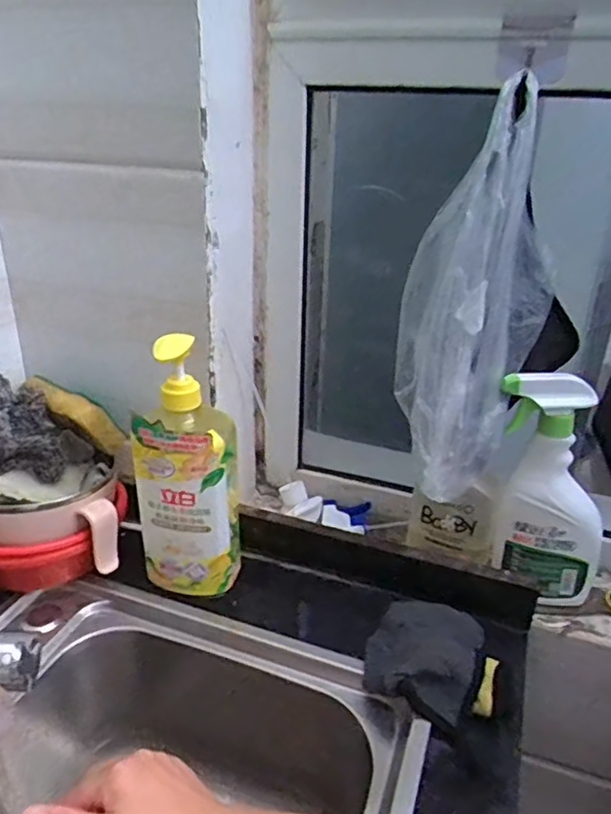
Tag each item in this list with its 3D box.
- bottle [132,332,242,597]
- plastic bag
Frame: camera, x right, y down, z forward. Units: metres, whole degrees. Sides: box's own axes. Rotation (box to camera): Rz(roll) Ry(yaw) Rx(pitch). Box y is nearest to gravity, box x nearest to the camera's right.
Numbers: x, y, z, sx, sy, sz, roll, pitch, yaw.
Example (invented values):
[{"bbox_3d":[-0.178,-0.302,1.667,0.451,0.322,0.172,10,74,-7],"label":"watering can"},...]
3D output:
[{"bbox_3d":[-0.113,0.064,0.586,0.096,0.258,0.054,3,26,1],"label":"bottle"},{"bbox_3d":[0.147,-0.084,0.540,0.128,0.316,0.111,11,28,16],"label":"plastic bag"}]

